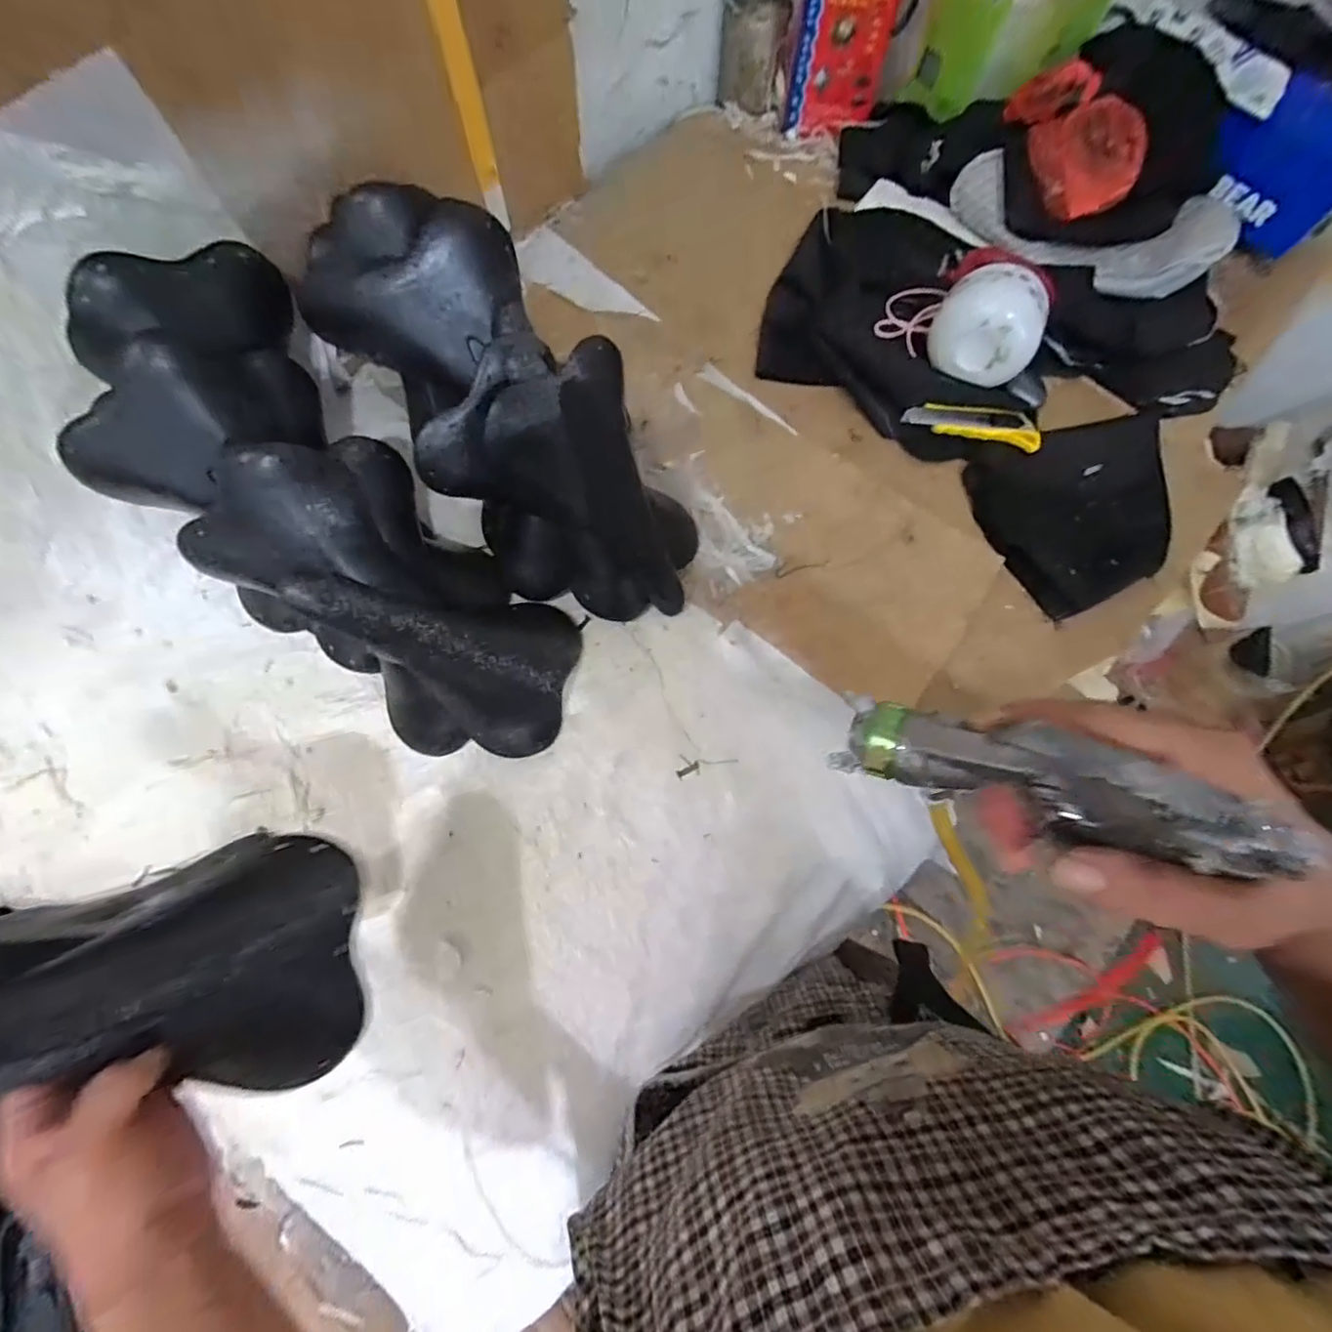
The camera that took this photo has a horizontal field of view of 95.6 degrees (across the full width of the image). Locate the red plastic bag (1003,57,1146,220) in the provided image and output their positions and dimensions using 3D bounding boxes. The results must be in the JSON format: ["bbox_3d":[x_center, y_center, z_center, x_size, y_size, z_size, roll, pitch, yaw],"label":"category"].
[{"bbox_3d":[0.477,-0.620,0.709,0.084,0.102,0.173,-17,73,-8],"label":"red plastic bag"}]

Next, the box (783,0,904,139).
[{"bbox_3d":[0.224,-0.802,0.766,0.114,0.178,0.060,0,71,-3],"label":"box"}]

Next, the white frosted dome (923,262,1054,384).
[{"bbox_3d":[0.346,-0.362,0.646,0.112,0.089,0.087,31,73,8],"label":"white frosted dome"}]

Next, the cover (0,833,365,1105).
[{"bbox_3d":[-0.305,0.187,0.322,0.057,0.254,0.148,-24,71,36],"label":"cover"}]

